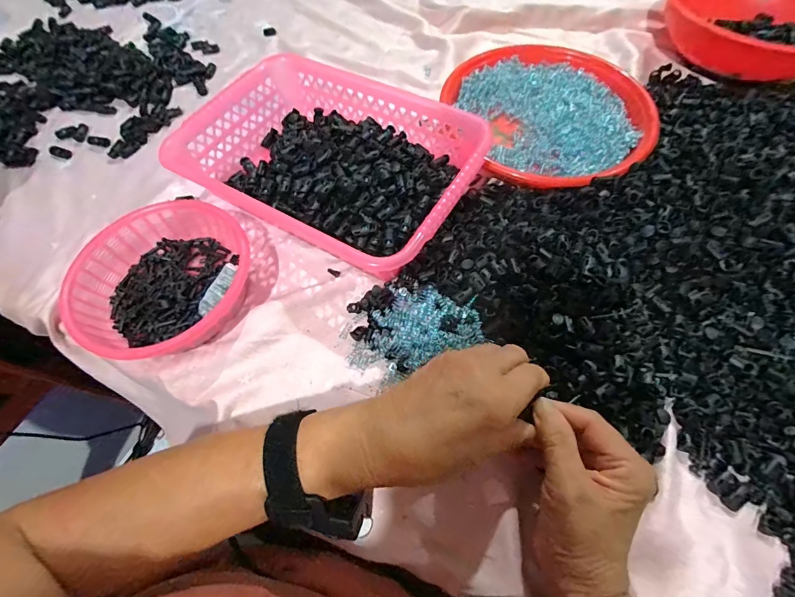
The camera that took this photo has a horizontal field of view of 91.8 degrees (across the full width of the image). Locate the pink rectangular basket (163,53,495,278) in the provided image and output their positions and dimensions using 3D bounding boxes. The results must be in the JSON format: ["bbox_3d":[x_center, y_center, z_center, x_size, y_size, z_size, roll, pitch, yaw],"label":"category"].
[{"bbox_3d":[-0.067,-0.155,0.436,0.304,0.074,0.201,29,68,18],"label":"pink rectangular basket"}]

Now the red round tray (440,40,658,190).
[{"bbox_3d":[0.189,-0.232,0.481,0.226,0.032,0.252,-15,62,-4],"label":"red round tray"}]

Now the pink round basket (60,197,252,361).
[{"bbox_3d":[-0.227,-0.018,0.387,0.164,0.051,0.157,-2,62,3],"label":"pink round basket"}]

